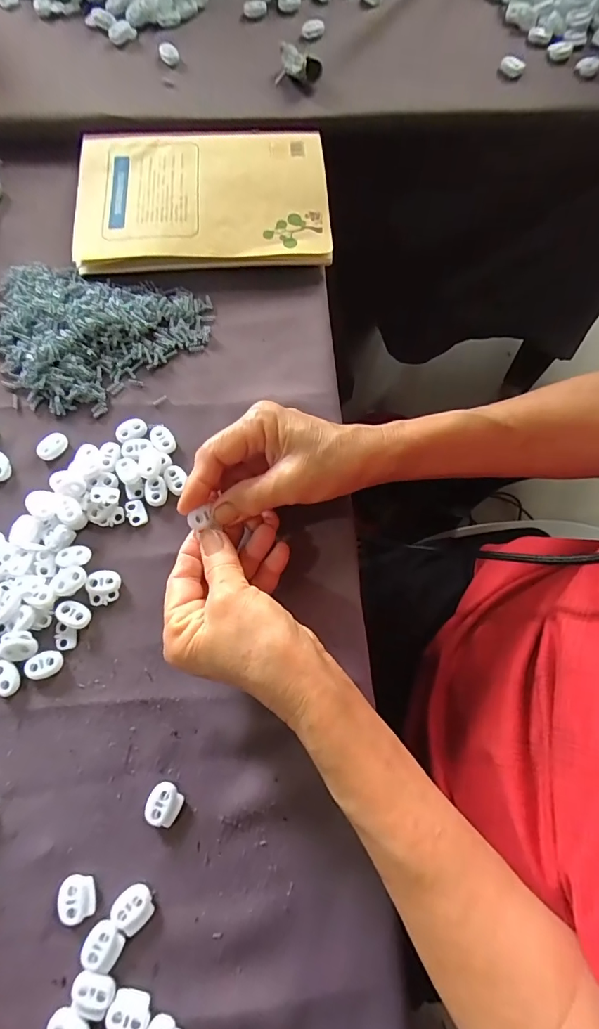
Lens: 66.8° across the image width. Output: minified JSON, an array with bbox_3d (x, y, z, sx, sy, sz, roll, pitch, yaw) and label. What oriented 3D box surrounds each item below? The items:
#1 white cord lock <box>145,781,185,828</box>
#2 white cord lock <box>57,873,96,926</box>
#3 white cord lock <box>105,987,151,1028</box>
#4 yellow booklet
[{"bbox_3d":[-0.079,0.169,0.265,0.019,0.006,0.021,17,75,4],"label":"white cord lock"},{"bbox_3d":[-0.123,0.212,0.250,0.019,0.005,0.021,-9,75,-3],"label":"white cord lock"},{"bbox_3d":[-0.089,0.260,0.236,0.021,0.004,0.018,11,74,2],"label":"white cord lock"},{"bbox_3d":[-0.082,-0.270,0.378,0.204,0.012,0.143,-5,74,-2],"label":"yellow booklet"}]

